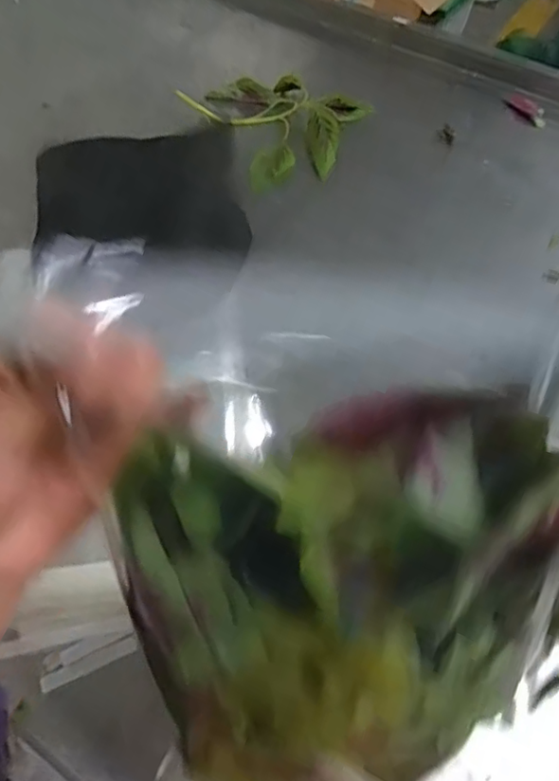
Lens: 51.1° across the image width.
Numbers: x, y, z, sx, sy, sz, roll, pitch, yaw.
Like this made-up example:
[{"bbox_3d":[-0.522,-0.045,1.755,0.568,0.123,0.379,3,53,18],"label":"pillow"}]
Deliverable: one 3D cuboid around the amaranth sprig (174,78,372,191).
[{"bbox_3d":[0.012,-0.398,0.865,0.244,0.049,0.235,1,58,-1],"label":"amaranth sprig"}]

